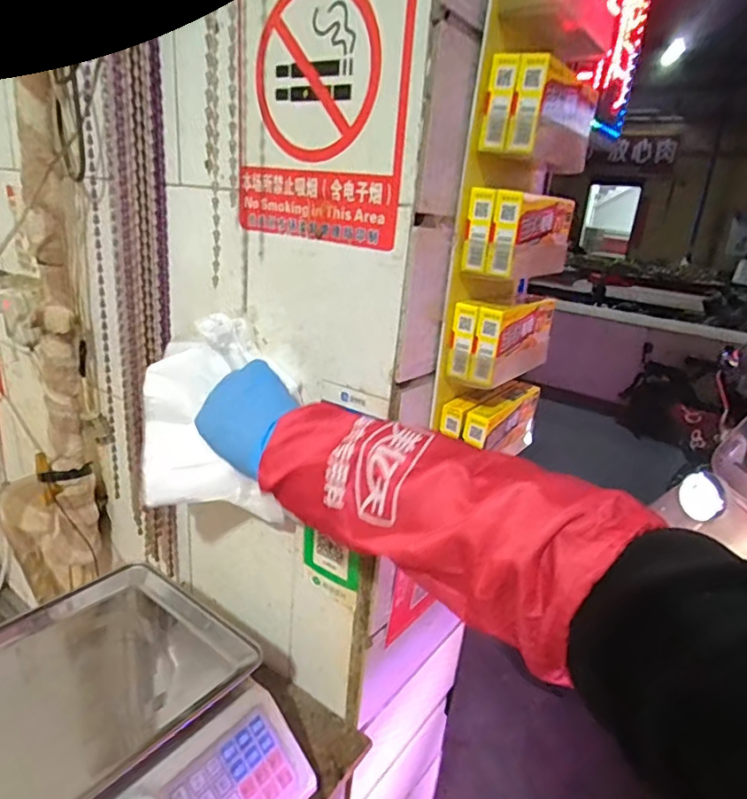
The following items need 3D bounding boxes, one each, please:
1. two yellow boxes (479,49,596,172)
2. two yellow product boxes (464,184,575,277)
[{"bbox_3d":[0.158,-0.260,0.507,0.054,0.073,0.139,19,23,31],"label":"two yellow boxes"},{"bbox_3d":[0.148,-0.160,0.545,0.057,0.080,0.144,19,23,31],"label":"two yellow product boxes"}]

